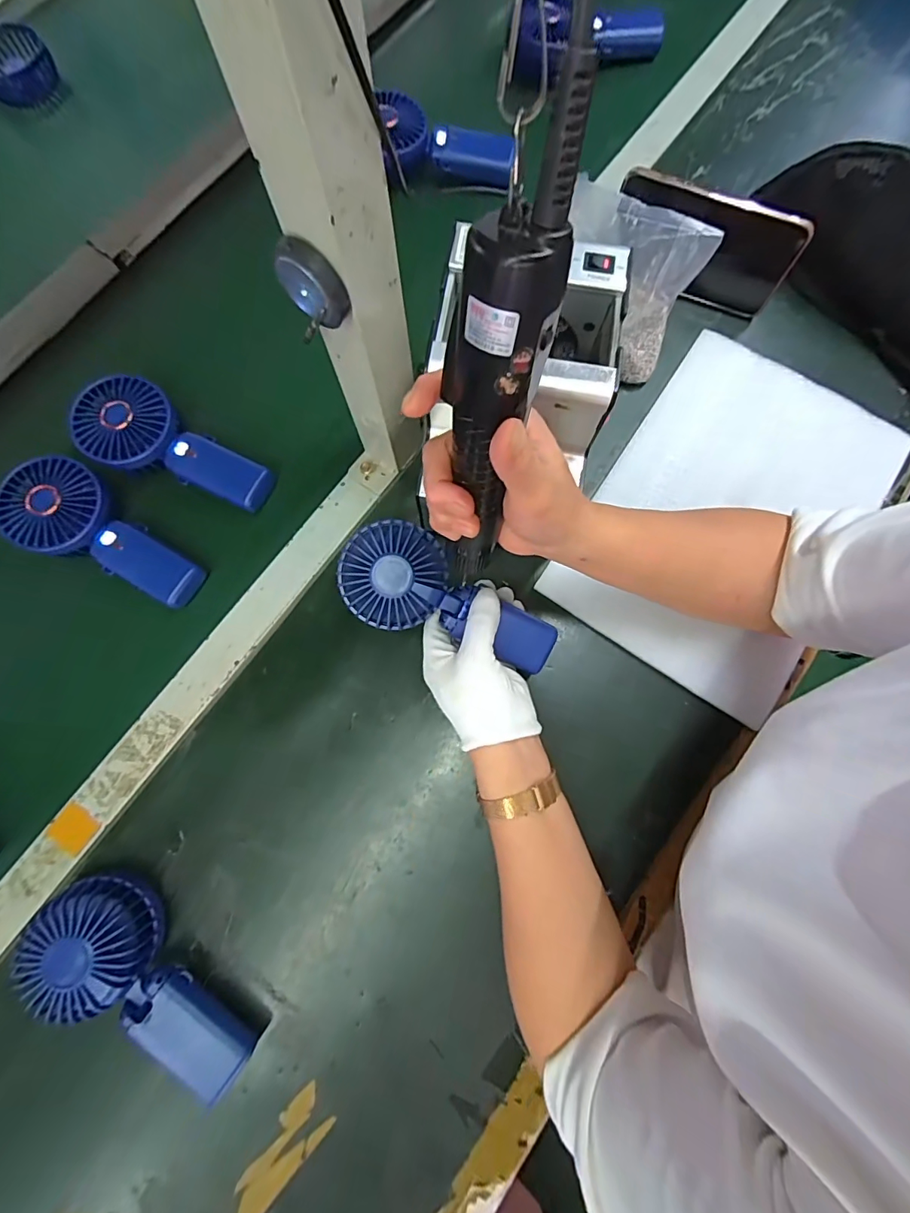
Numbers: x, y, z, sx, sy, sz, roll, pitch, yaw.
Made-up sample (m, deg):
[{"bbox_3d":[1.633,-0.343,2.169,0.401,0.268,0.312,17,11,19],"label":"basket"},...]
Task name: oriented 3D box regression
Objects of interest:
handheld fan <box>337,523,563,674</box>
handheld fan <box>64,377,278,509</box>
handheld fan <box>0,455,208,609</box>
[{"bbox_3d":[-0.004,-0.005,0.377,0.177,0.043,0.082,25,79,-12],"label":"handheld fan"},{"bbox_3d":[-0.265,-0.145,0.436,0.182,0.040,0.080,30,80,7],"label":"handheld fan"},{"bbox_3d":[-0.314,-0.064,0.420,0.181,0.039,0.081,30,80,7],"label":"handheld fan"}]

